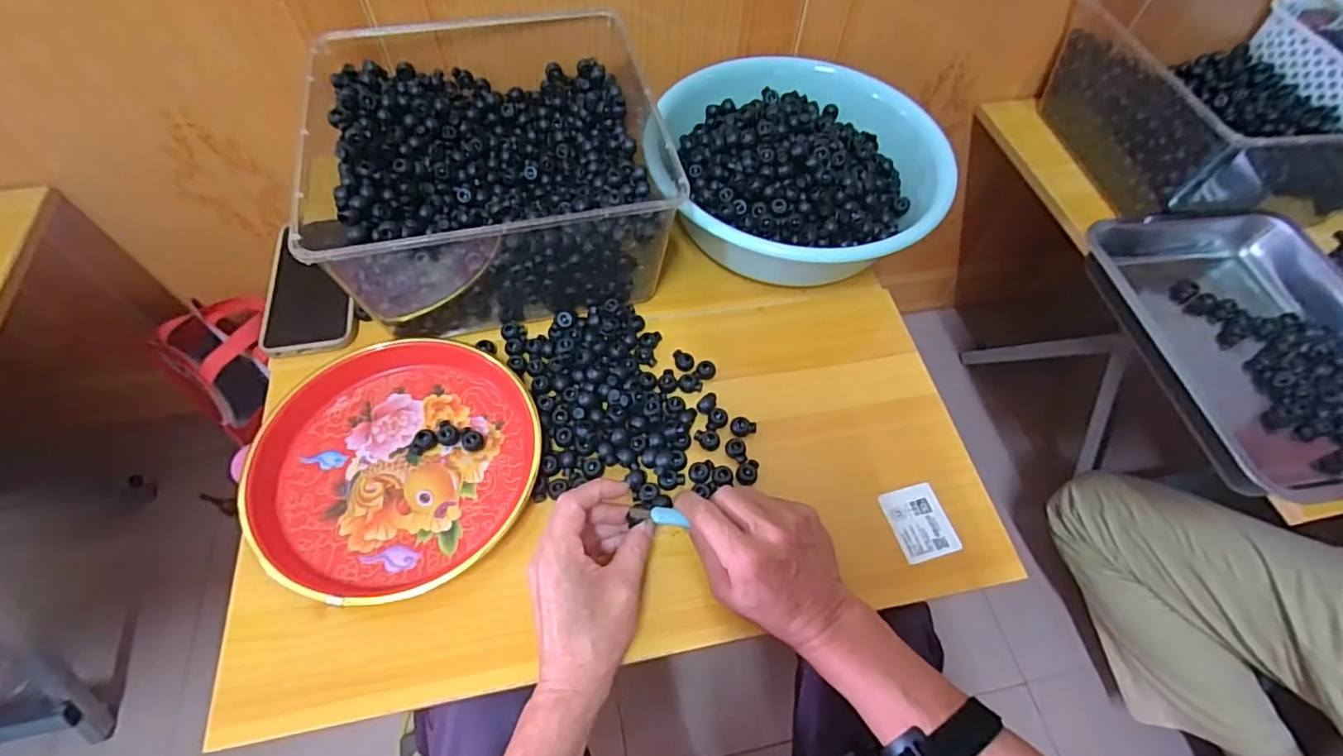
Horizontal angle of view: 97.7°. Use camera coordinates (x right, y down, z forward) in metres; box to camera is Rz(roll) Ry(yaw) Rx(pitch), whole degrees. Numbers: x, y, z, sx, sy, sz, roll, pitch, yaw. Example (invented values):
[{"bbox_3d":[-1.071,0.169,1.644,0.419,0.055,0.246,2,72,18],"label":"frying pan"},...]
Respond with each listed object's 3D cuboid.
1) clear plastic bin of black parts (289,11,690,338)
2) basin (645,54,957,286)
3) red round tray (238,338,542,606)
[{"bbox_3d":[-0.165,-0.193,0.571,0.285,0.144,0.284,-8,60,-8],"label":"clear plastic bin of black parts"},{"bbox_3d":[0.131,-0.215,0.619,0.281,0.123,0.246,4,59,-1],"label":"basin"},{"bbox_3d":[-0.225,0.058,0.485,0.213,0.029,0.226,2,59,-3],"label":"red round tray"}]

